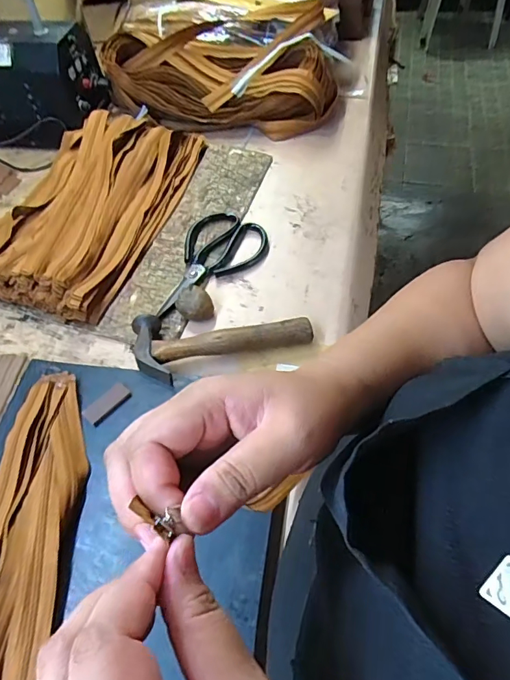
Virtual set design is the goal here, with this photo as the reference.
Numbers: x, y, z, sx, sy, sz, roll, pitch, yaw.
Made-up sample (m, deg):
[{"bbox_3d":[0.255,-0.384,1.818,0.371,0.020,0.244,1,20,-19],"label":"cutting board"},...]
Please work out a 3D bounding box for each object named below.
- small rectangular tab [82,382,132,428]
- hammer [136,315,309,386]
[{"bbox_3d":[-0.154,0.066,0.480,0.025,0.004,0.049,35,65,24],"label":"small rectangular tab"},{"bbox_3d":[-0.039,-0.007,0.529,0.194,0.036,0.092,-16,57,-7],"label":"hammer"}]

